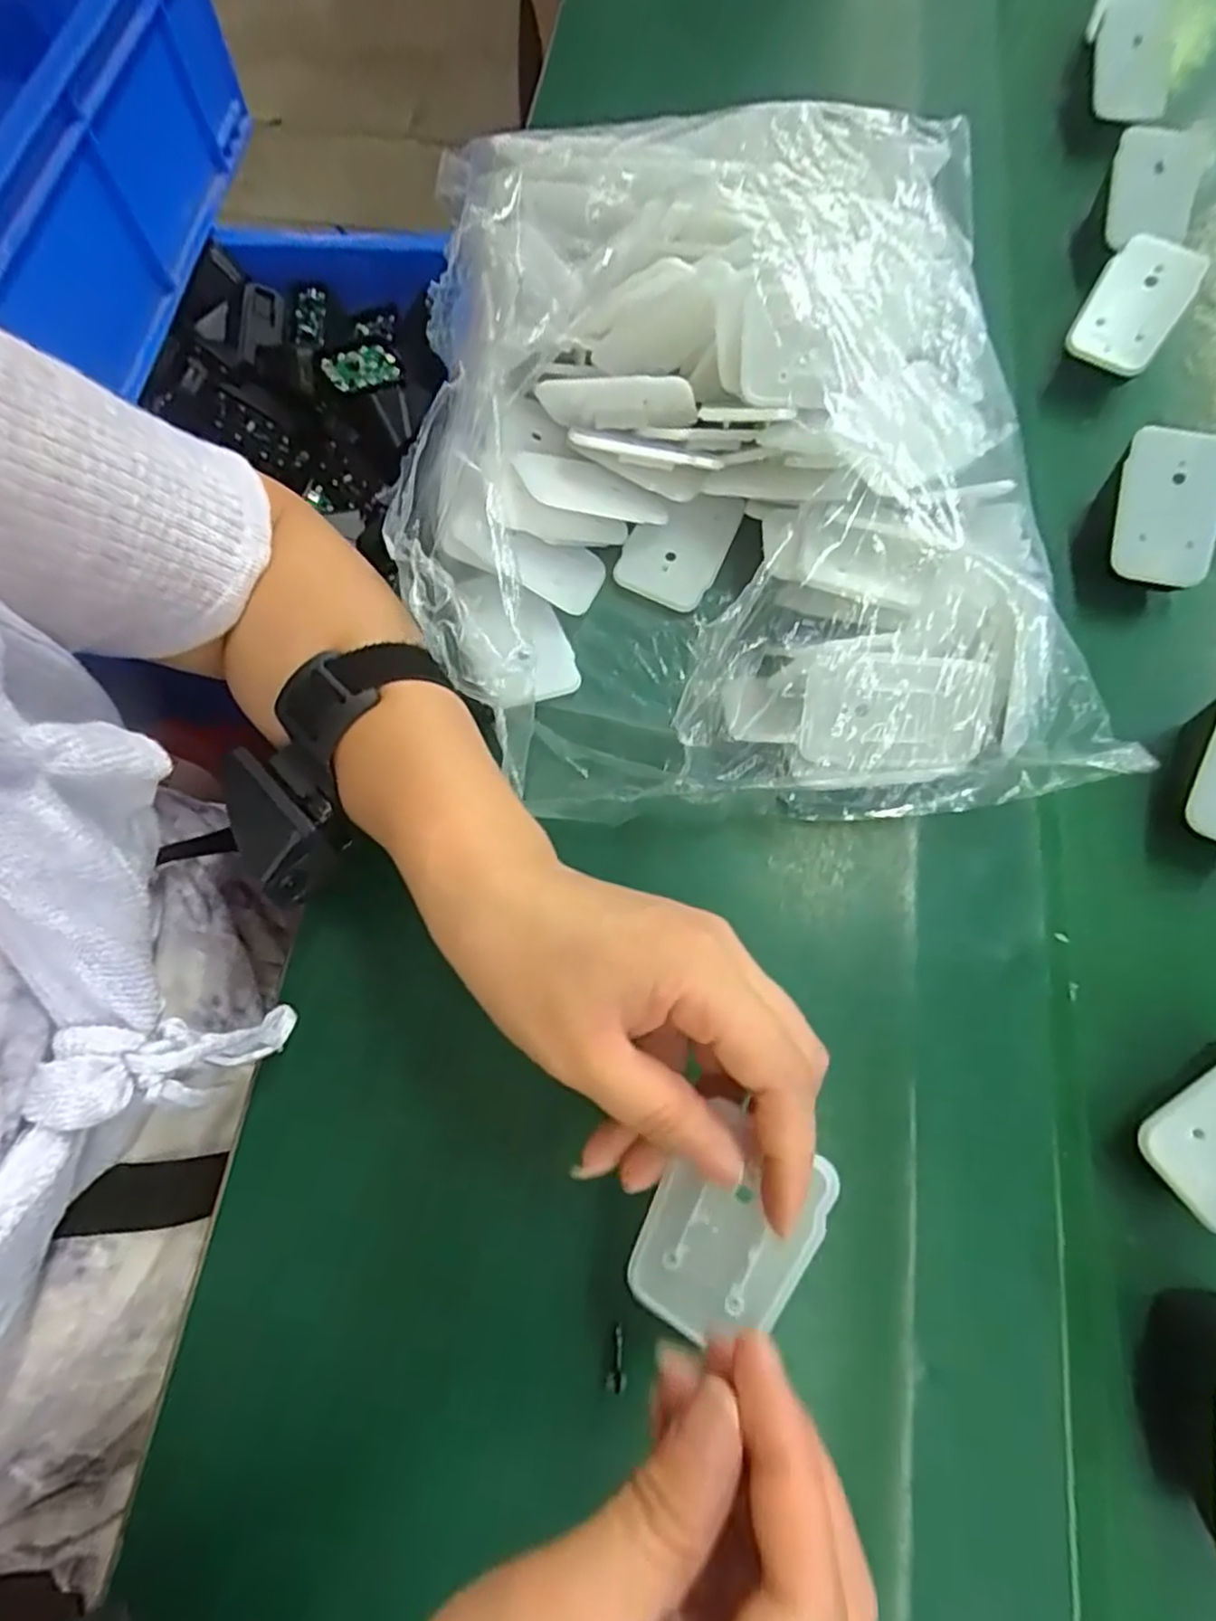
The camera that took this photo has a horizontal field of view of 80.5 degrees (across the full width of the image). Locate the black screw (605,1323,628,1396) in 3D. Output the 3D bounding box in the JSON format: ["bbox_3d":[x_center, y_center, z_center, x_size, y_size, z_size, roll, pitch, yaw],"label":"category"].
[{"bbox_3d":[0.003,0.184,0.241,0.006,0.004,0.019,7,58,2],"label":"black screw"}]

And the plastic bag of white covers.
[{"bbox_3d":[0.043,-0.135,0.298,0.251,0.094,0.291,-8,71,-3],"label":"plastic bag of white covers"}]

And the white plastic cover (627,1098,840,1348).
[{"bbox_3d":[0.034,0.124,0.210,0.044,0.004,0.067,26,97,25],"label":"white plastic cover"}]

